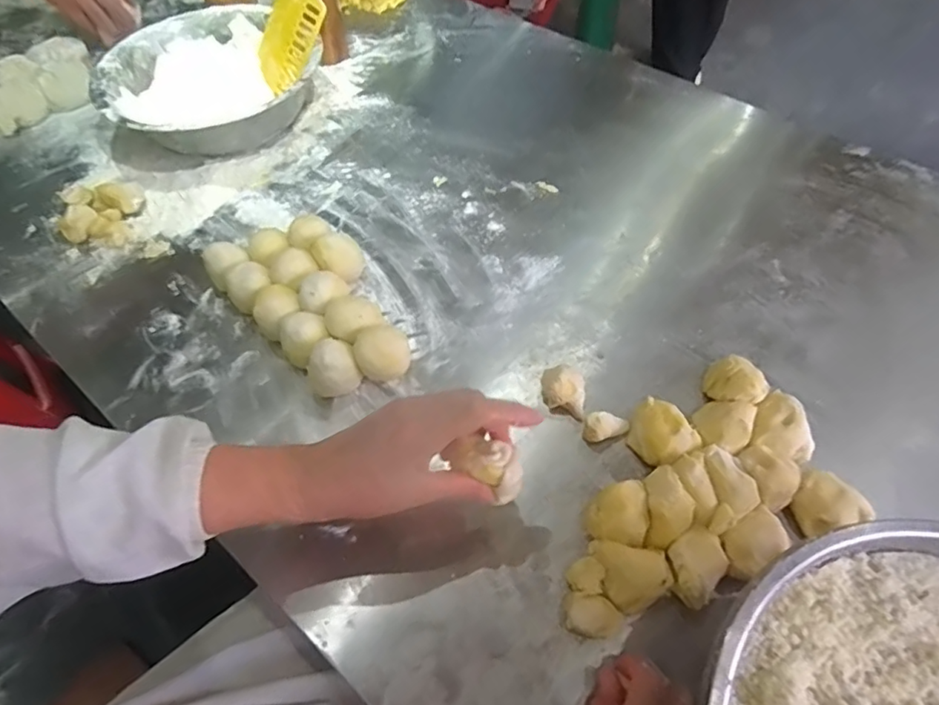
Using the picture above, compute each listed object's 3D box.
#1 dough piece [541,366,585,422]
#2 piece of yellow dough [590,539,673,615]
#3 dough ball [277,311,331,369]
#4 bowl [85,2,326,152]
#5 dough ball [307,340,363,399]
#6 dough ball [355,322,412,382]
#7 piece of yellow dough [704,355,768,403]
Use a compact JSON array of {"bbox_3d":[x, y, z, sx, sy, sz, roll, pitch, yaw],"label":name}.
[{"bbox_3d":[0.084,0.036,0.491,0.036,0.038,0.034,3,58,4],"label":"dough piece"},{"bbox_3d":[0.115,0.166,0.403,0.056,0.033,0.042,12,59,10],"label":"piece of yellow dough"},{"bbox_3d":[-0.156,-0.013,0.526,0.044,0.044,0.048,-1,58,2],"label":"dough ball"},{"bbox_3d":[-0.345,-0.349,0.733,0.245,0.080,0.273,-33,62,-17],"label":"bowl"},{"bbox_3d":[-0.126,0.014,0.500,0.045,0.046,0.039,-24,60,-12],"label":"dough ball"},{"bbox_3d":[-0.080,0.001,0.511,0.047,0.050,0.044,-1,58,2],"label":"dough ball"},{"bbox_3d":[0.232,0.031,0.487,0.048,0.040,0.037,38,67,23],"label":"piece of yellow dough"}]

